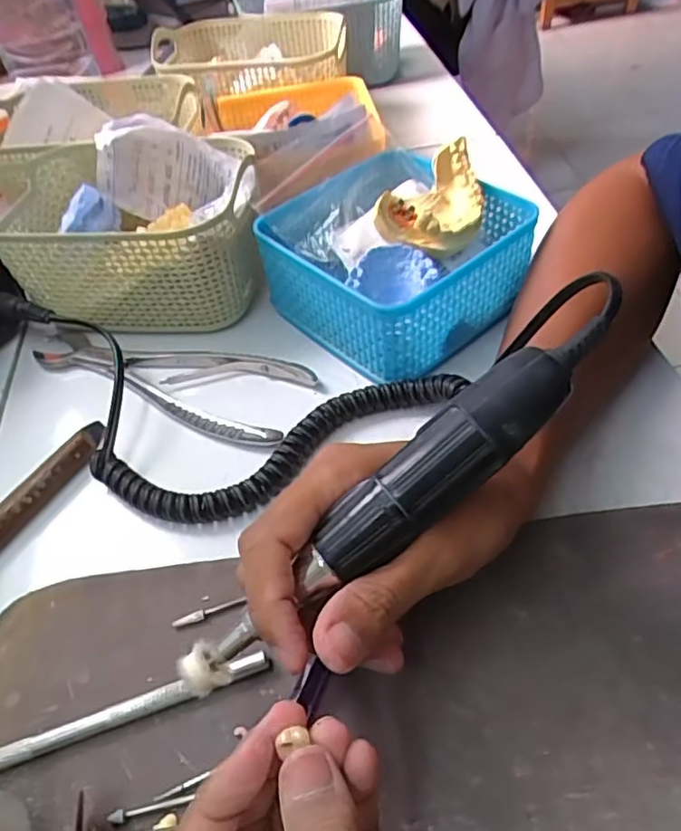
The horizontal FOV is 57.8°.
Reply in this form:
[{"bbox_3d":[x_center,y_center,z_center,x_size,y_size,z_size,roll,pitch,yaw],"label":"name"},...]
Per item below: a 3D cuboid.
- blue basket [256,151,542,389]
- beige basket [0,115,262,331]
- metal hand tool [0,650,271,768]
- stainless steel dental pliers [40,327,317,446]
[{"bbox_3d":[0.037,-0.098,0.394,0.131,0.066,0.136,-37,54,-24],"label":"blue basket"},{"bbox_3d":[-0.139,-0.125,0.425,0.173,0.090,0.123,2,48,8],"label":"beige basket"},{"bbox_3d":[-0.089,0.121,0.251,0.122,0.009,0.009,-17,49,-9],"label":"metal hand tool"},{"bbox_3d":[-0.112,-0.024,0.380,0.186,0.006,0.063,12,51,16],"label":"stainless steel dental pliers"}]

